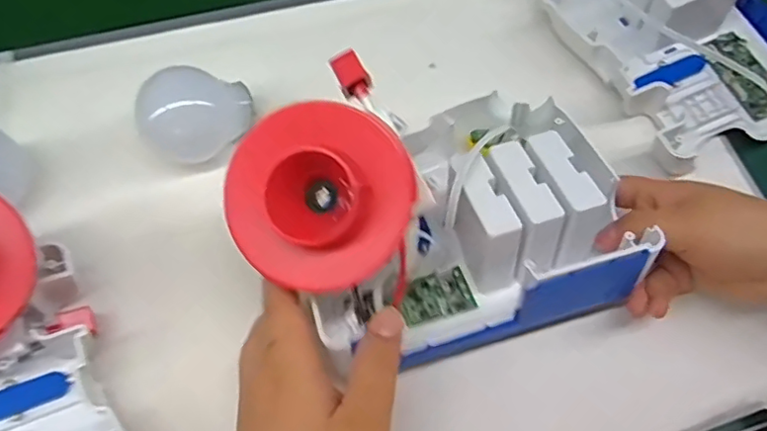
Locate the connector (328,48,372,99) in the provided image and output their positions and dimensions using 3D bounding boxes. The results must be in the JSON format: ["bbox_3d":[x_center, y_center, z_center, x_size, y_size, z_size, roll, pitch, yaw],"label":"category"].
[{"bbox_3d":[-0.017,-0.075,0.301,0.016,0.010,0.025,-26,107,2],"label":"connector"}]

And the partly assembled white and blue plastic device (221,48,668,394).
[{"bbox_3d":[0.030,-0.004,0.302,0.204,0.111,0.141,-22,67,-11],"label":"partly assembled white and blue plastic device"}]

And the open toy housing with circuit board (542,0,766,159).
[{"bbox_3d":[0.213,-0.132,0.398,0.136,0.065,0.186,-23,67,-12],"label":"open toy housing with circuit board"}]

